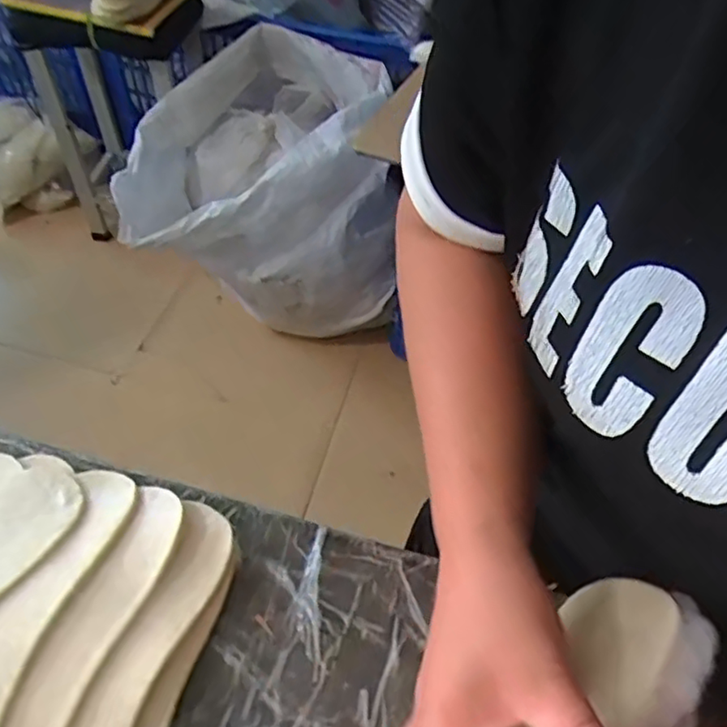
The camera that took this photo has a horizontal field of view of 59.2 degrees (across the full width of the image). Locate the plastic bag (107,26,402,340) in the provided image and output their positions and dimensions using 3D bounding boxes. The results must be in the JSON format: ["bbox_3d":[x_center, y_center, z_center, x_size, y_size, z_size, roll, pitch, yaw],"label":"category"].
[{"bbox_3d":[-0.235,-0.396,1.468,0.538,0.429,0.560,-6,53,-8],"label":"plastic bag"}]

